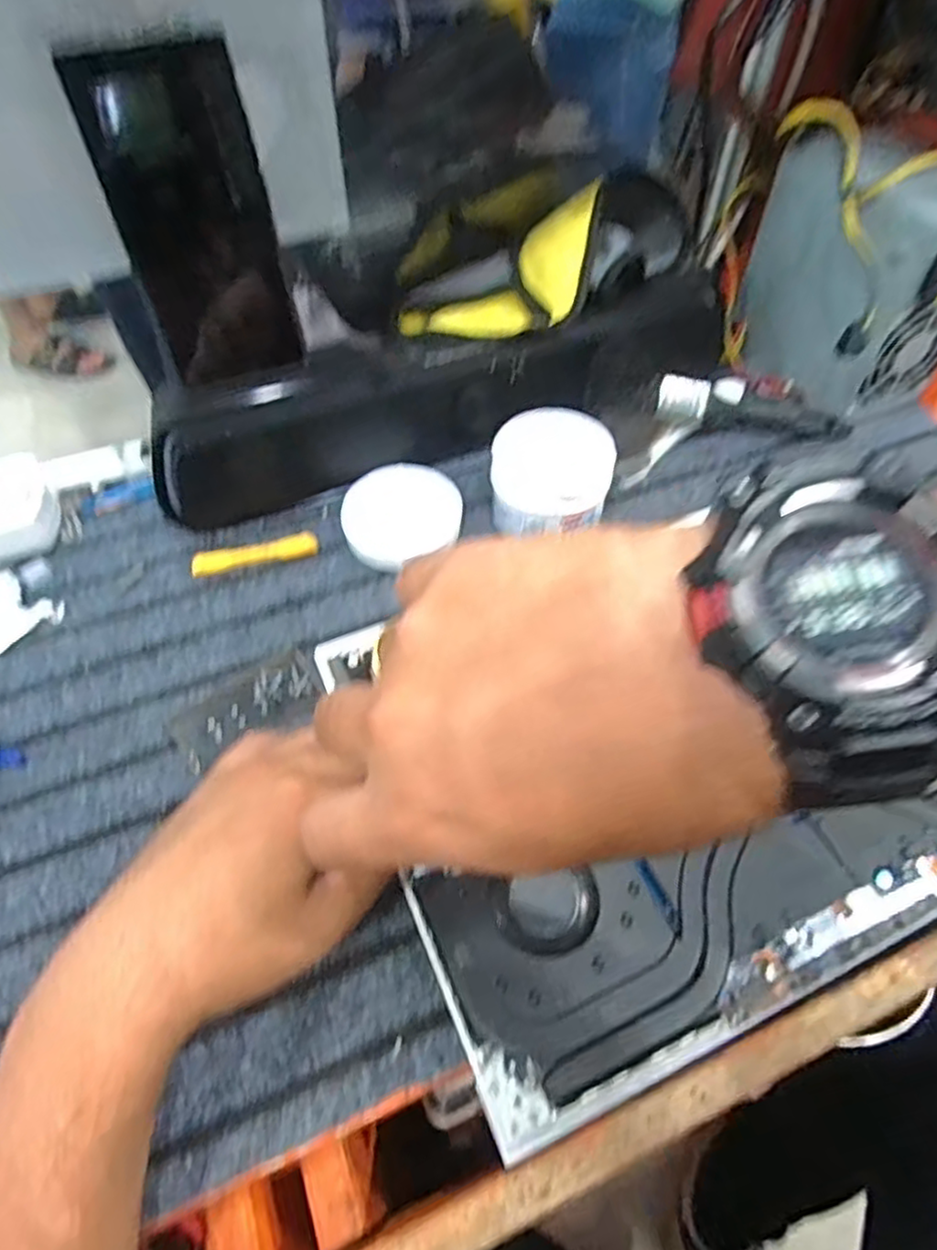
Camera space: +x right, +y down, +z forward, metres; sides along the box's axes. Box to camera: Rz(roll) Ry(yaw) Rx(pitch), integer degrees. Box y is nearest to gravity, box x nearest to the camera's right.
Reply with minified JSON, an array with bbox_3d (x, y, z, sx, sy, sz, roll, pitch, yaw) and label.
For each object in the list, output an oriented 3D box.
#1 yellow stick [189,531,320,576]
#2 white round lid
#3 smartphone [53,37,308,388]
[{"bbox_3d":[-0.139,-0.046,0.452,0.080,0.008,0.017,-11,54,-8],"label":"yellow stick"},{"bbox_3d":[-0.045,-0.075,0.462,0.077,0.019,0.070,0,53,0],"label":"white round lid"},{"bbox_3d":[-0.148,-0.219,0.382,0.080,0.156,0.006,-22,34,-15],"label":"smartphone"}]

